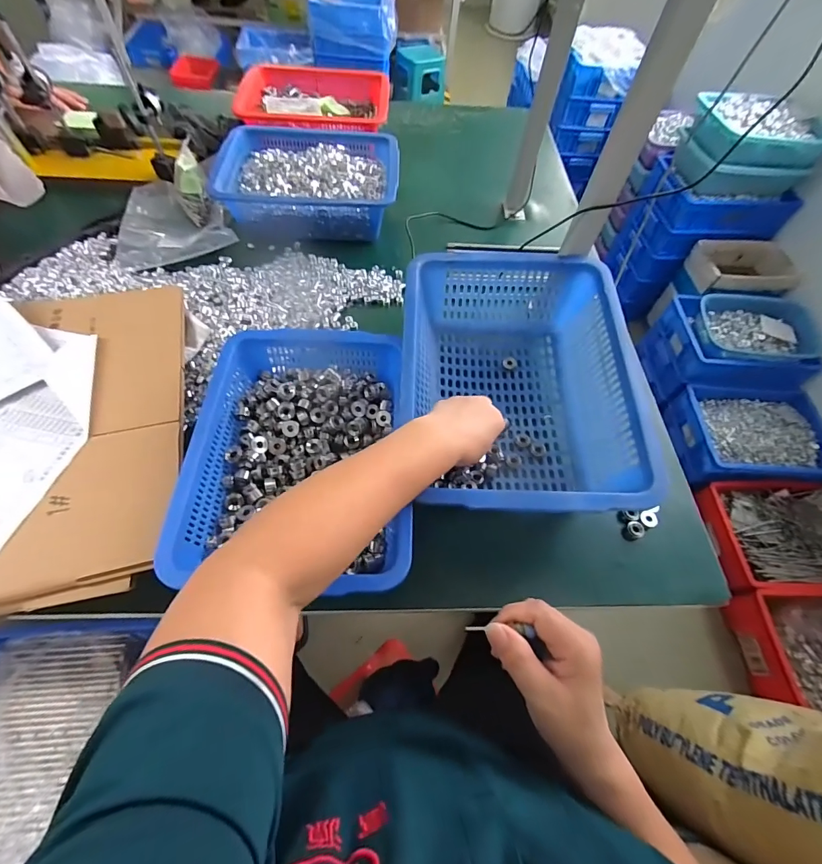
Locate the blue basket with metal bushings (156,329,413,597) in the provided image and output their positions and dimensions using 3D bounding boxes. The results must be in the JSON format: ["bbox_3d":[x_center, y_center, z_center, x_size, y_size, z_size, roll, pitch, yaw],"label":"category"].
[{"bbox_3d":[-0.124,0.018,0.471,0.219,0.080,0.318,3,60,-3],"label":"blue basket with metal bushings"}]

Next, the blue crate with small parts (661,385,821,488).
[{"bbox_3d":[1.121,0.010,1.353,0.456,0.160,0.353,1,60,-4],"label":"blue crate with small parts"}]

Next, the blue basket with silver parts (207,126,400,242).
[{"bbox_3d":[-0.182,-0.476,0.761,0.303,0.090,0.248,2,60,-3],"label":"blue basket with silver parts"}]

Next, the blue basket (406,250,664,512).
[{"bbox_3d":[0.120,-0.059,0.515,0.259,0.130,0.353,3,60,-3],"label":"blue basket"}]

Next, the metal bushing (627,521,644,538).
[{"bbox_3d":[0.278,0.121,0.496,0.016,0.009,0.019,18,61,6],"label":"metal bushing"}]

